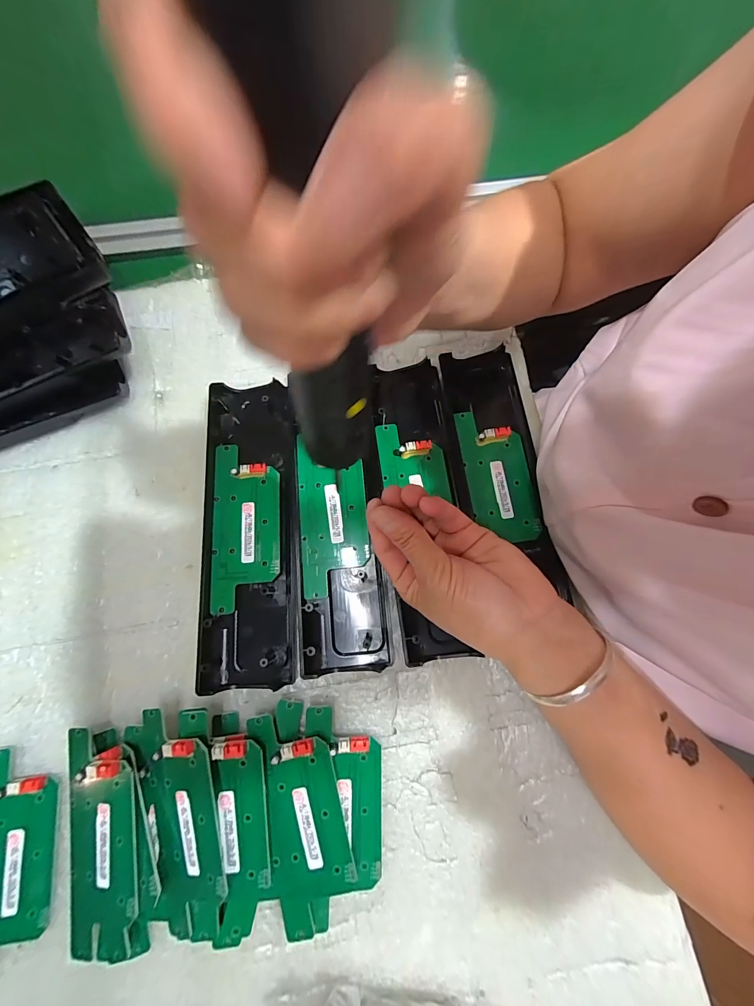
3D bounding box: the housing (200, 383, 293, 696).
[{"bbox_3d":[-0.107,0.018,0.286,0.073,0.018,0.240,-5,78,-1],"label":"housing"}]

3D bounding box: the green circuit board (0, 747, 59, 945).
[{"bbox_3d":[-0.253,0.247,0.243,0.051,0.010,0.135,-6,78,-2],"label":"green circuit board"}]

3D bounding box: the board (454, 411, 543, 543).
[{"bbox_3d":[0.102,-0.025,0.296,0.052,0.011,0.113,-7,78,-2],"label":"board"}]

